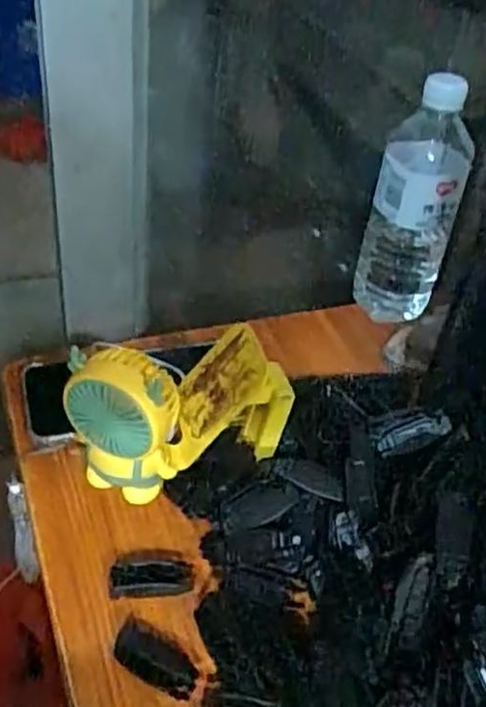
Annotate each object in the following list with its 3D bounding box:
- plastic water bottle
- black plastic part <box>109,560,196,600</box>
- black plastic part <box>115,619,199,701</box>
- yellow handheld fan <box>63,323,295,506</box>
[{"bbox_3d":[0.146,-0.123,0.617,0.070,0.217,0.066,16,41,9],"label":"plastic water bottle"},{"bbox_3d":[-0.054,0.135,0.428,0.050,0.015,0.022,3,41,-6],"label":"black plastic part"},{"bbox_3d":[-0.049,0.170,0.397,0.053,0.004,0.024,29,45,22],"label":"black plastic part"},{"bbox_3d":[-0.041,0.044,0.465,0.133,0.112,0.053,-11,44,-21],"label":"yellow handheld fan"}]

